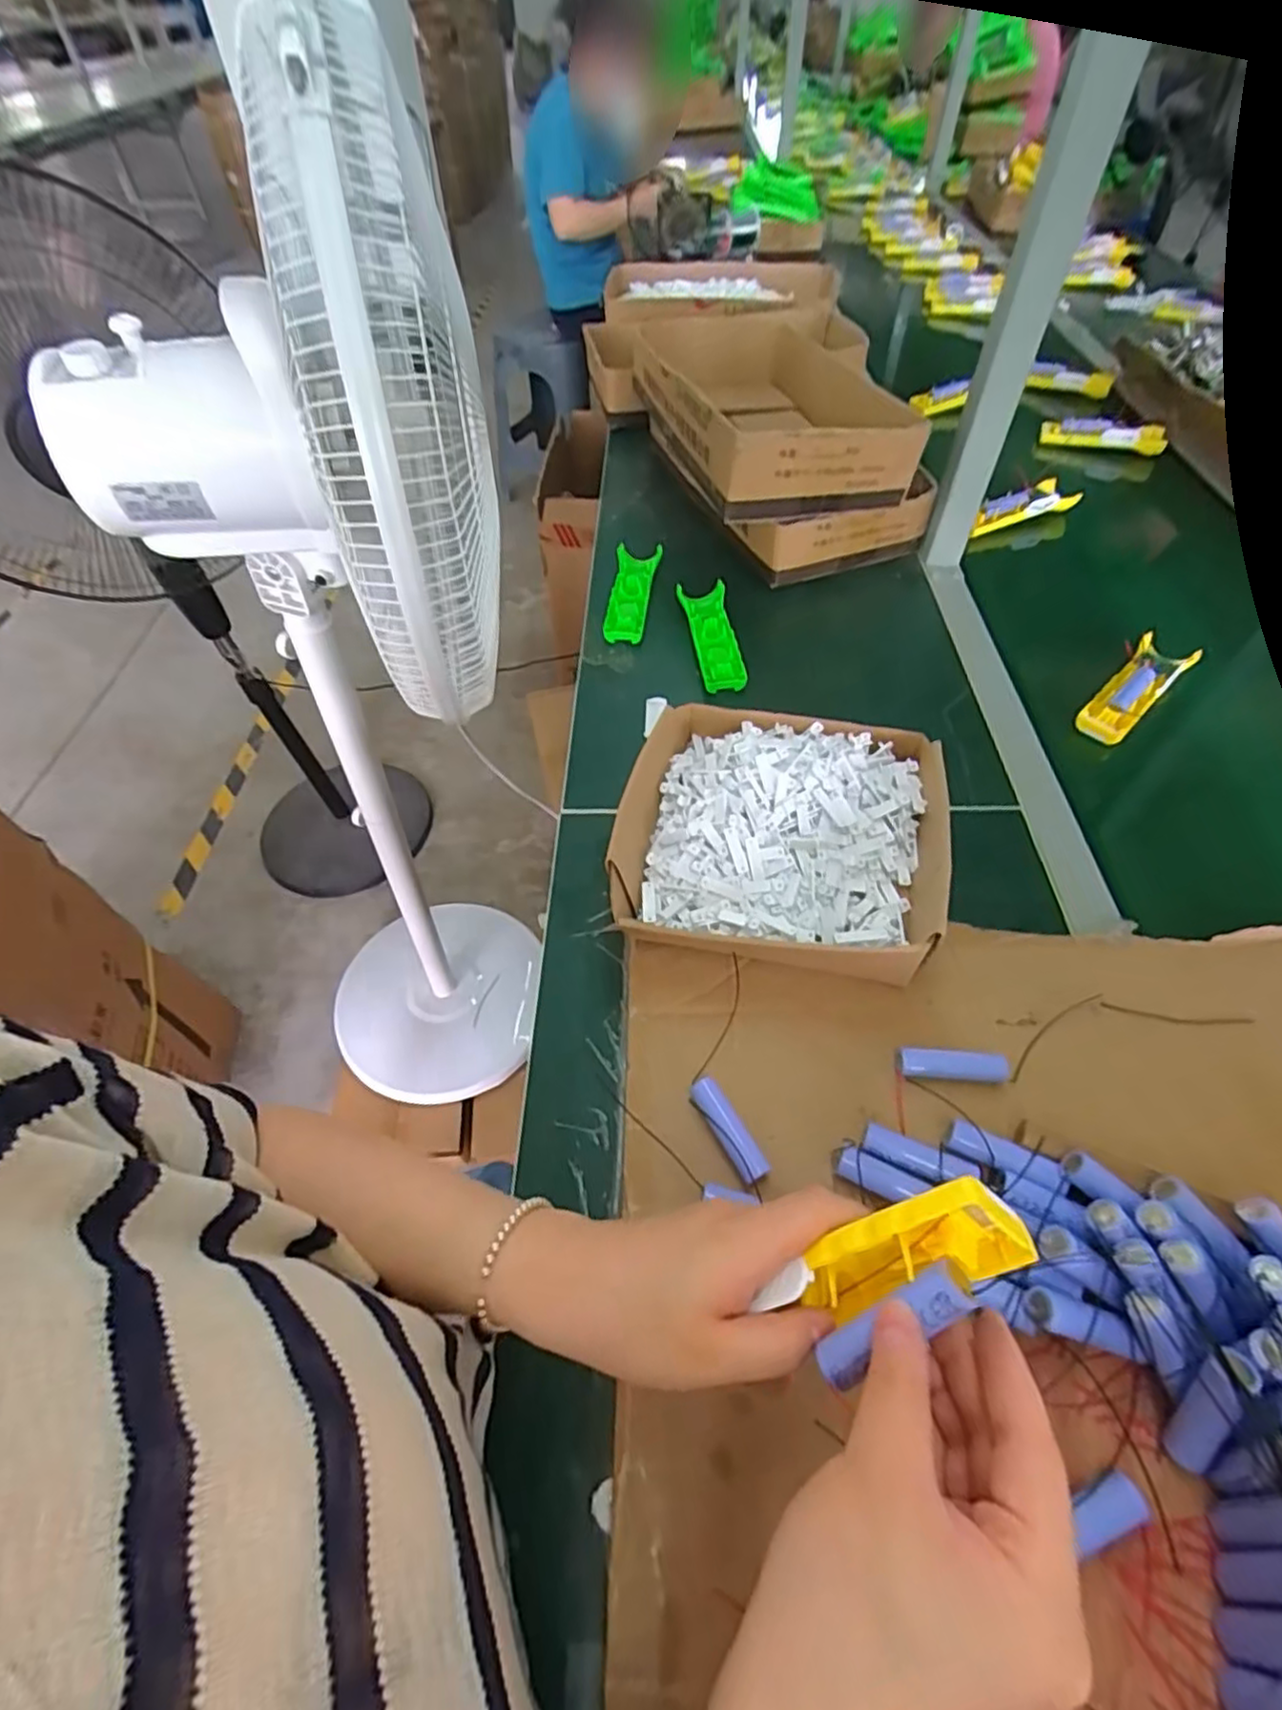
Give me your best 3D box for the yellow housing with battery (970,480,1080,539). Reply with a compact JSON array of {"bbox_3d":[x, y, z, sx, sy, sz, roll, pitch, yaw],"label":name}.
[{"bbox_3d":[0.498,-0.453,0.897,0.158,0.037,0.042,-23,56,-15],"label":"yellow housing with battery"}]

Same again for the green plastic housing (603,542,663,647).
[{"bbox_3d":[-0.010,-0.306,0.791,0.046,0.031,0.163,4,53,5],"label":"green plastic housing"}]

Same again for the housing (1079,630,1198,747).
[{"bbox_3d":[0.479,-0.160,0.669,0.148,0.028,0.048,-39,61,-24],"label":"housing"}]

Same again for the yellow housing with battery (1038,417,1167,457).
[{"bbox_3d":[0.687,-0.621,1.024,0.171,0.032,0.039,15,55,13],"label":"yellow housing with battery"}]

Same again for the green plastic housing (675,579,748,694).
[{"bbox_3d":[0.077,-0.240,0.741,0.045,0.020,0.172,-8,53,-4],"label":"green plastic housing"}]

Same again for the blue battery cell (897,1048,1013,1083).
[{"bbox_3d":[0.202,0.136,0.443,0.068,0.015,0.017,4,53,5],"label":"blue battery cell"}]

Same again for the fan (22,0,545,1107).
[{"bbox_3d":[-0.314,-0.072,0.788,0.408,1.066,0.438,-8,53,-4],"label":"fan"}]

